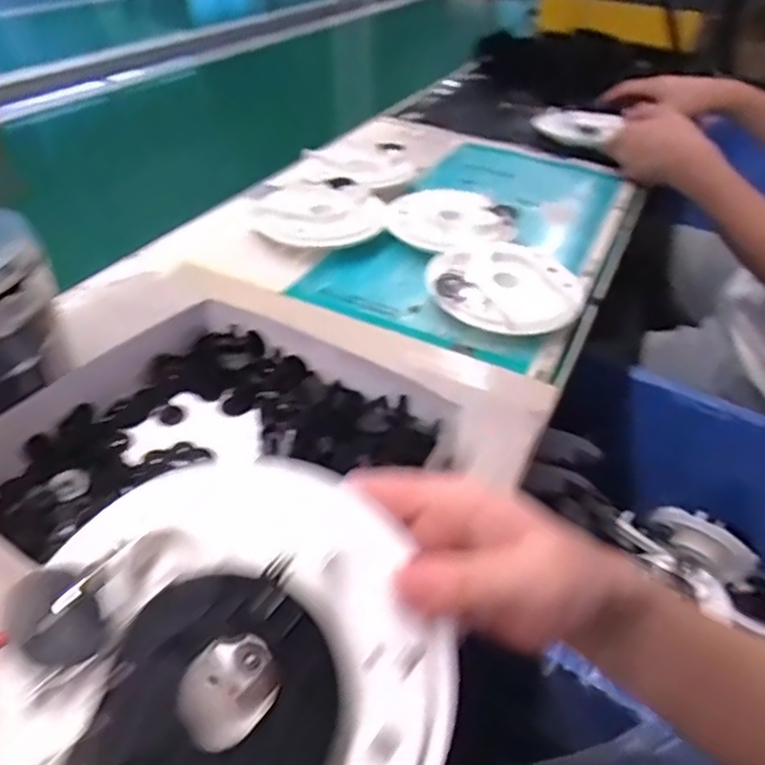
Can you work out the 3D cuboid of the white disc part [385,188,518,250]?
[{"bbox_3d":[0.062,-0.158,0.601,0.120,0.012,0.106,19,47,22],"label":"white disc part"}]

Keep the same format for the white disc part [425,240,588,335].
[{"bbox_3d":[0.102,-0.076,0.511,0.110,0.030,0.116,2,39,-1],"label":"white disc part"}]

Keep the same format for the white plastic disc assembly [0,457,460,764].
[{"bbox_3d":[-0.040,0.083,0.173,0.115,0.014,0.119,4,68,-11],"label":"white plastic disc assembly"}]

